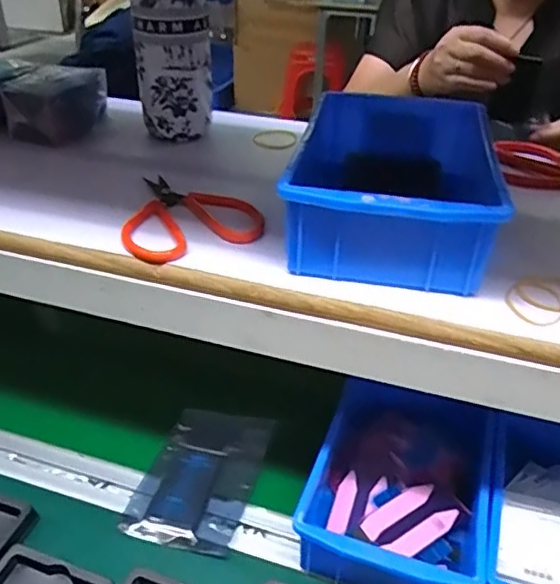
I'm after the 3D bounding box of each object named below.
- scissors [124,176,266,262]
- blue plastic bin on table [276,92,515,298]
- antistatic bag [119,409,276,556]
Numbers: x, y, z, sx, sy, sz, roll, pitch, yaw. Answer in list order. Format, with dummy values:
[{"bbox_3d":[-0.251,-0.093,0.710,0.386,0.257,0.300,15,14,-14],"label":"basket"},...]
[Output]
[{"bbox_3d":[-0.062,-0.057,0.430,0.096,0.013,0.115,-1,34,-6],"label":"scissors"},{"bbox_3d":[0.079,-0.076,0.414,0.130,0.063,0.193,6,34,5],"label":"blue plastic bin on table"},{"bbox_3d":[-0.069,0.161,0.514,0.092,0.015,0.139,12,35,13],"label":"antistatic bag"}]

